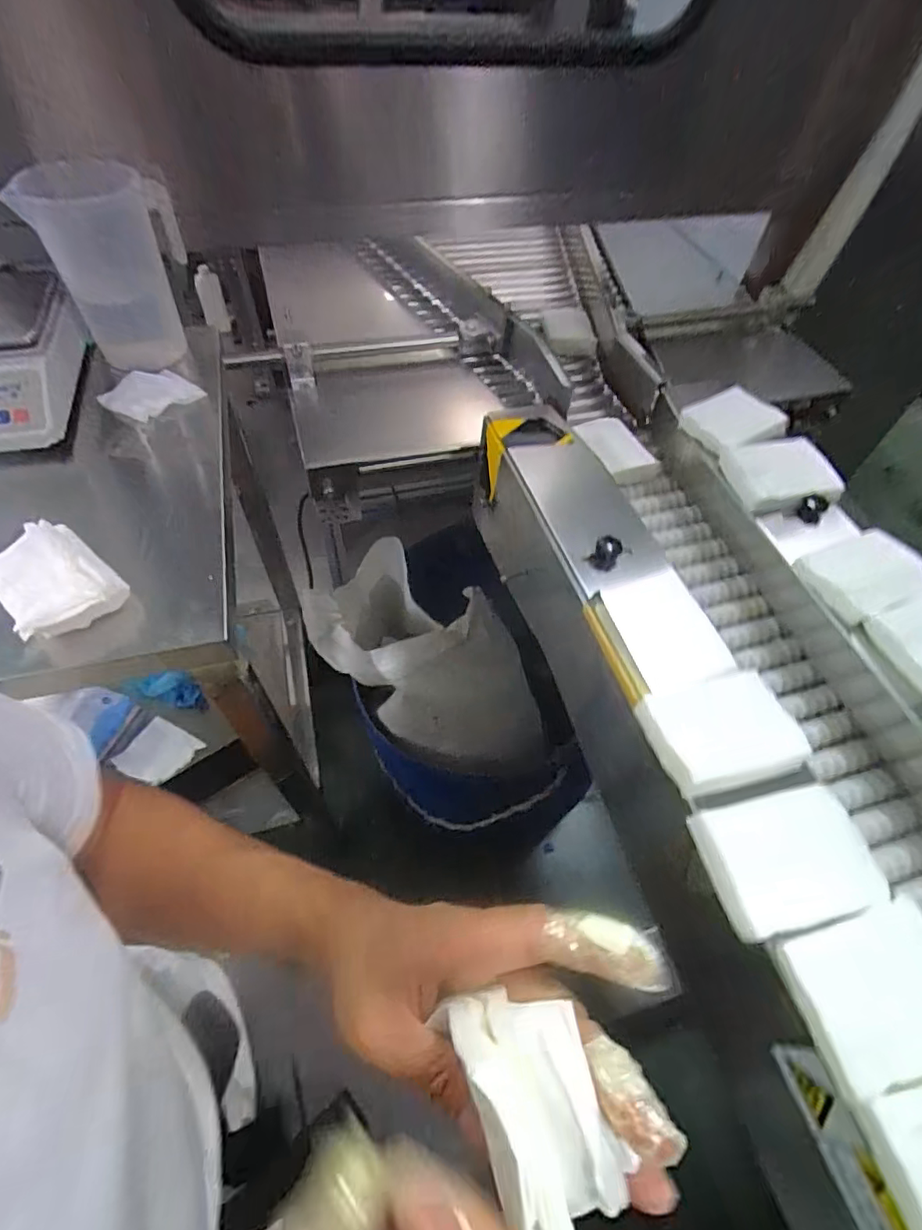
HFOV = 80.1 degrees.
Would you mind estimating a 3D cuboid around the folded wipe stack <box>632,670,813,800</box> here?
[{"bbox_3d":[0.184,0.079,0.389,0.100,0.016,0.078,-11,57,-11],"label":"folded wipe stack"}]

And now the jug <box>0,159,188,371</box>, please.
[{"bbox_3d":[-0.360,-0.367,0.590,0.124,0.170,0.115,-14,58,-13],"label":"jug"}]

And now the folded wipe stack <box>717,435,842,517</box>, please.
[{"bbox_3d":[0.327,-0.146,0.560,0.096,0.030,0.081,-10,57,-10],"label":"folded wipe stack"}]

